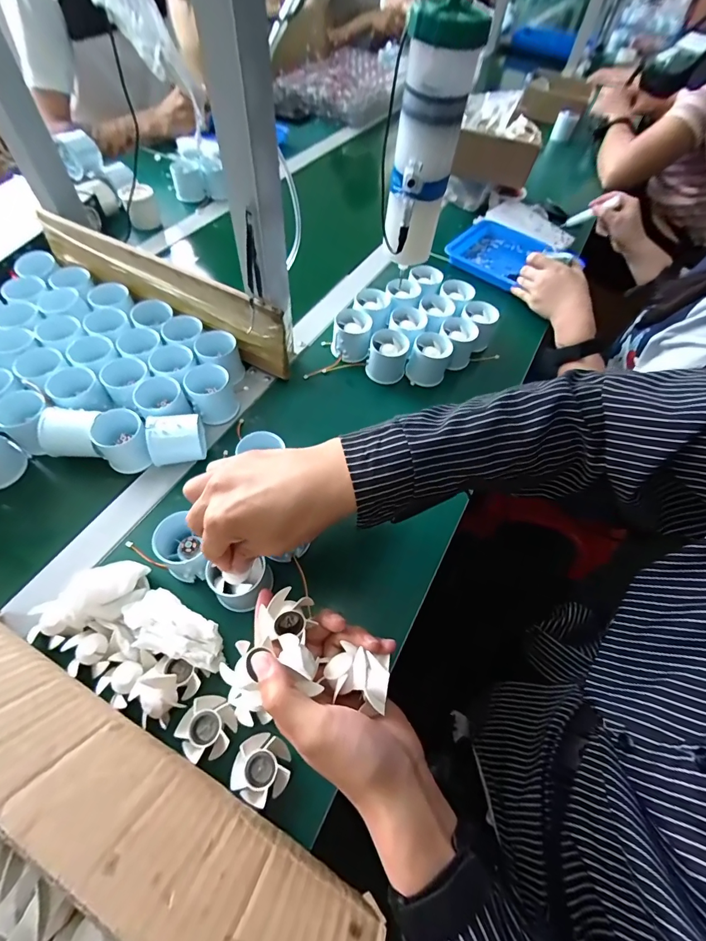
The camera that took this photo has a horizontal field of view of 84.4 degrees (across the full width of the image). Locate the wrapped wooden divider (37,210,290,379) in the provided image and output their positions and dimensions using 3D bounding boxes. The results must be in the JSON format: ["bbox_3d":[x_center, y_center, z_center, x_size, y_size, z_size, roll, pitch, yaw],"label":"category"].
[{"bbox_3d":[-0.256,-0.241,0.517,0.396,0.092,0.017,28,60,13],"label":"wrapped wooden divider"}]

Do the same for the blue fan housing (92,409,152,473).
[{"bbox_3d":[-0.253,-0.033,0.430,0.049,0.046,0.055,-33,66,-22],"label":"blue fan housing"}]

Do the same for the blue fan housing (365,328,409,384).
[{"bbox_3d":[0.046,-0.153,0.527,0.053,0.045,0.057,9,58,1],"label":"blue fan housing"}]

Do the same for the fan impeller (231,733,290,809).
[{"bbox_3d":[-0.071,0.233,0.305,0.042,0.019,0.043,2,58,-3],"label":"fan impeller"}]

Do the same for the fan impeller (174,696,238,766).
[{"bbox_3d":[-0.117,0.208,0.315,0.042,0.017,0.044,2,58,-3],"label":"fan impeller"}]

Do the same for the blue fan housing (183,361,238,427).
[{"bbox_3d":[-0.171,-0.093,0.471,0.048,0.050,0.057,-23,63,-17],"label":"blue fan housing"}]

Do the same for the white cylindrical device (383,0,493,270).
[{"bbox_3d":[0.064,-0.280,0.342,0.059,0.173,0.050,8,58,1],"label":"white cylindrical device"}]

